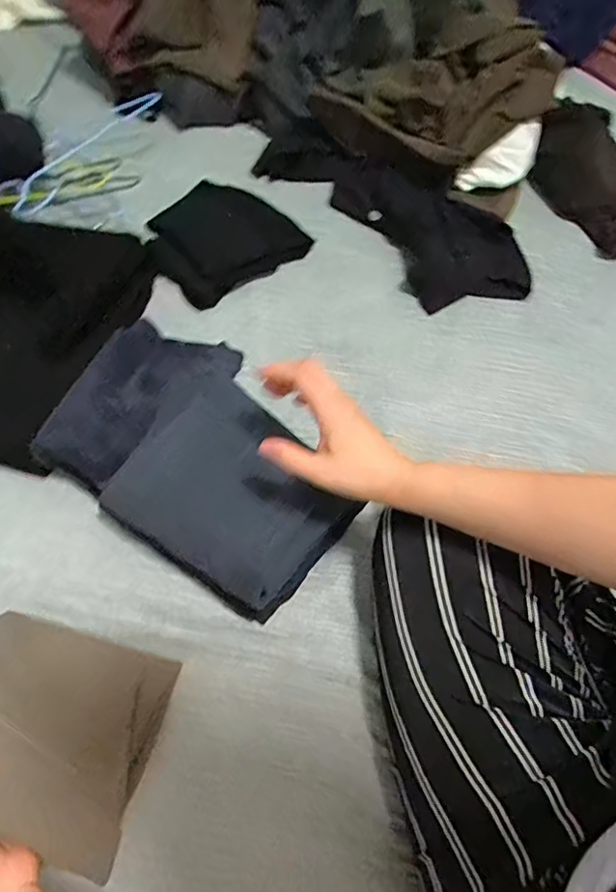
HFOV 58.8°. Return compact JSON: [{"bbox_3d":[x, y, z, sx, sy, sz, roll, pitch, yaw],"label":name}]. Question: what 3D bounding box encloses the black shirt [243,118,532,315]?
[{"bbox_3d":[0.114,-0.322,0.746,0.417,0.037,0.176,36,71,12],"label":"black shirt"}]

